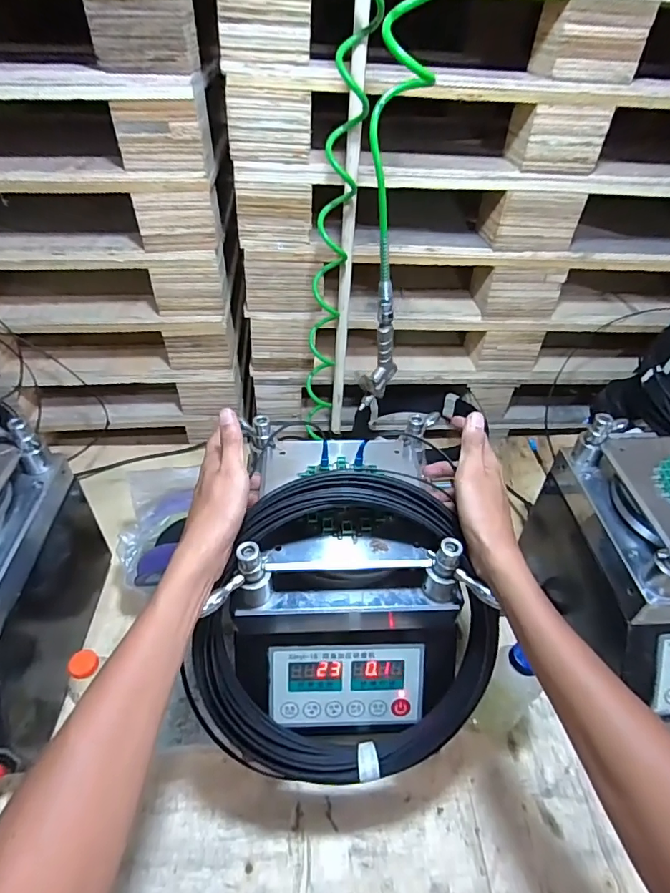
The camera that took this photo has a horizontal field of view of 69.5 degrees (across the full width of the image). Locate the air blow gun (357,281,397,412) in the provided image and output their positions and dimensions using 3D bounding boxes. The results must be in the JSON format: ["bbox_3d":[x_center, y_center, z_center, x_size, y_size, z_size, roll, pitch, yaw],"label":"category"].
[{"bbox_3d":[0.063,-0.141,0.679,0.028,0.167,0.079,22,47,20],"label":"air blow gun"}]

